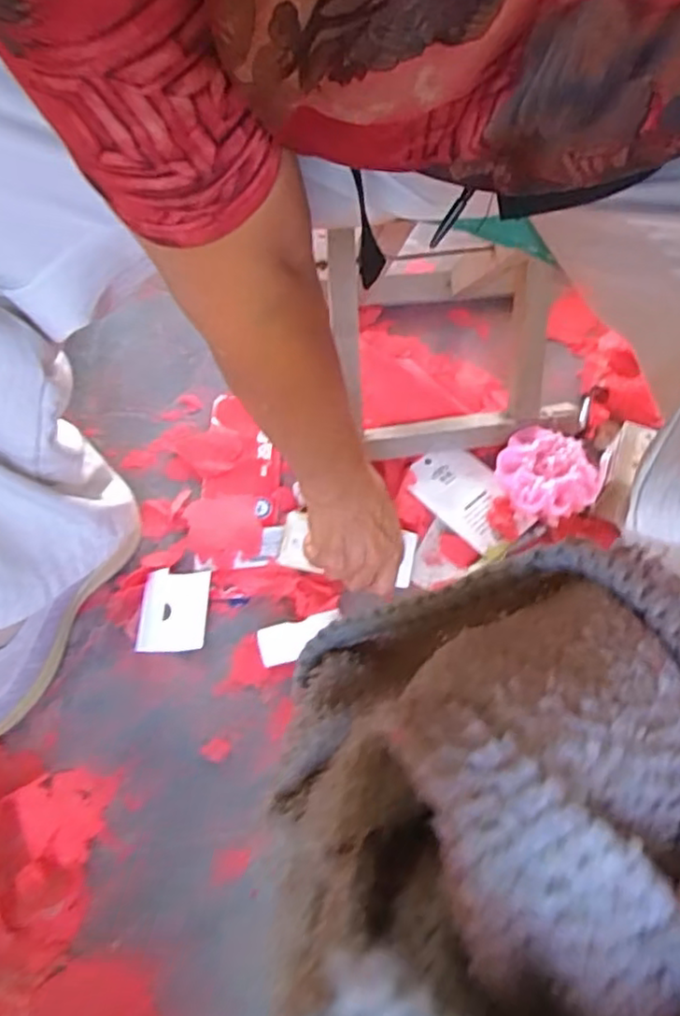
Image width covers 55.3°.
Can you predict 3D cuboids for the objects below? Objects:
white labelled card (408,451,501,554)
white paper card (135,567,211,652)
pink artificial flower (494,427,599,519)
[{"bbox_3d":[0.117,-0.015,0.618,0.071,0.005,0.107,-40,66,-18],"label":"white labelled card"},{"bbox_3d":[-0.145,0.088,0.565,0.057,0.013,0.071,2,60,2],"label":"white paper card"},{"bbox_3d":[0.192,-0.029,0.606,0.088,0.032,0.084,-1,60,1],"label":"pink artificial flower"}]

